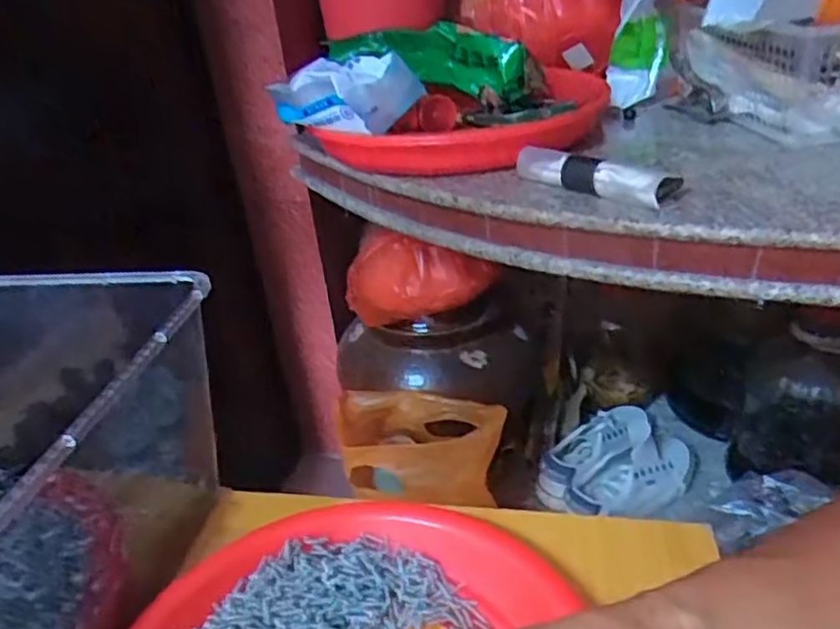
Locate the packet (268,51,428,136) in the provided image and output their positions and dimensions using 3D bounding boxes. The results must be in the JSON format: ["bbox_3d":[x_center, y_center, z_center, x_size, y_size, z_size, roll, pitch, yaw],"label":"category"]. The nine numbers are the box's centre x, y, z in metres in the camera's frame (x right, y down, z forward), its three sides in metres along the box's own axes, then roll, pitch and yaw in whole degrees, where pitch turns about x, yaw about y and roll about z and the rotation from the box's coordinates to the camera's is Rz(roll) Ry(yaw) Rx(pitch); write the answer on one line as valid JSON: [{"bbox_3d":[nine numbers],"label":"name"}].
[{"bbox_3d":[-0.078,-0.231,0.678,0.138,0.068,0.090,21,40,38],"label":"packet"}]

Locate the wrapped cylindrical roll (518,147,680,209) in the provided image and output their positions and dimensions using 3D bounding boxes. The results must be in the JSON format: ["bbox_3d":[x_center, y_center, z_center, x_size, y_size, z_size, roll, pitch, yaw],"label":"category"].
[{"bbox_3d":[0.149,-0.125,0.586,0.153,0.029,0.037,16,37,33],"label":"wrapped cylindrical roll"}]

